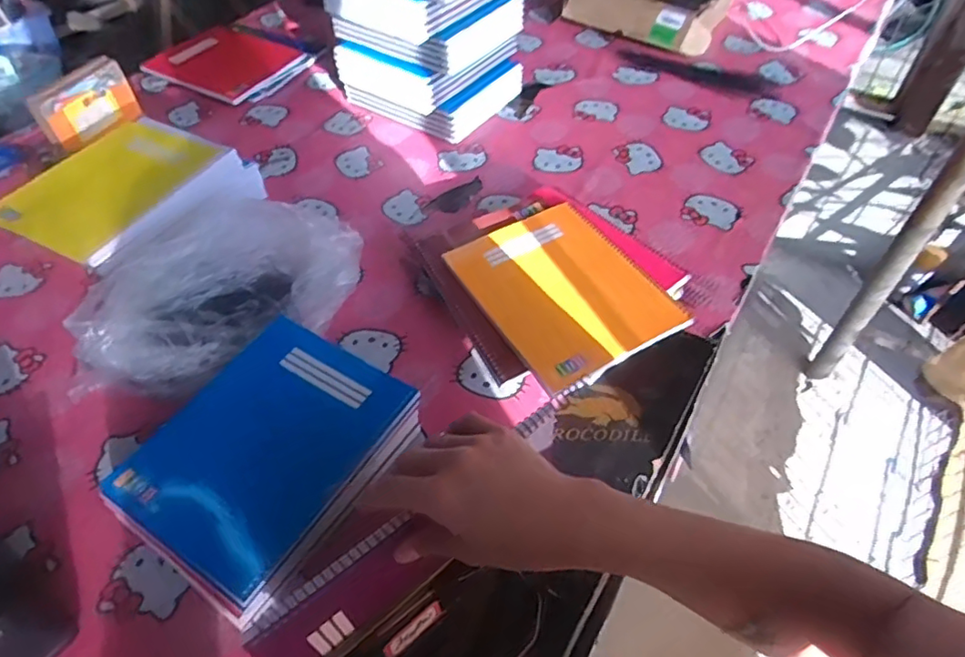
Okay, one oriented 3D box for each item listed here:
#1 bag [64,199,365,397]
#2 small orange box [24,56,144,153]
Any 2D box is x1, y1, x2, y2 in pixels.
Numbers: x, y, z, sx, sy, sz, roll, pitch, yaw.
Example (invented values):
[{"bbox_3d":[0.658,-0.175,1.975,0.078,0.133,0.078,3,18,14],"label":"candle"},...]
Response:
[{"bbox_3d":[-0.318,-0.050,0.728,0.355,0.109,0.190,-28,55,-19],"label":"bag"},{"bbox_3d":[-0.657,-0.369,0.994,0.029,0.114,0.159,22,55,19],"label":"small orange box"}]

